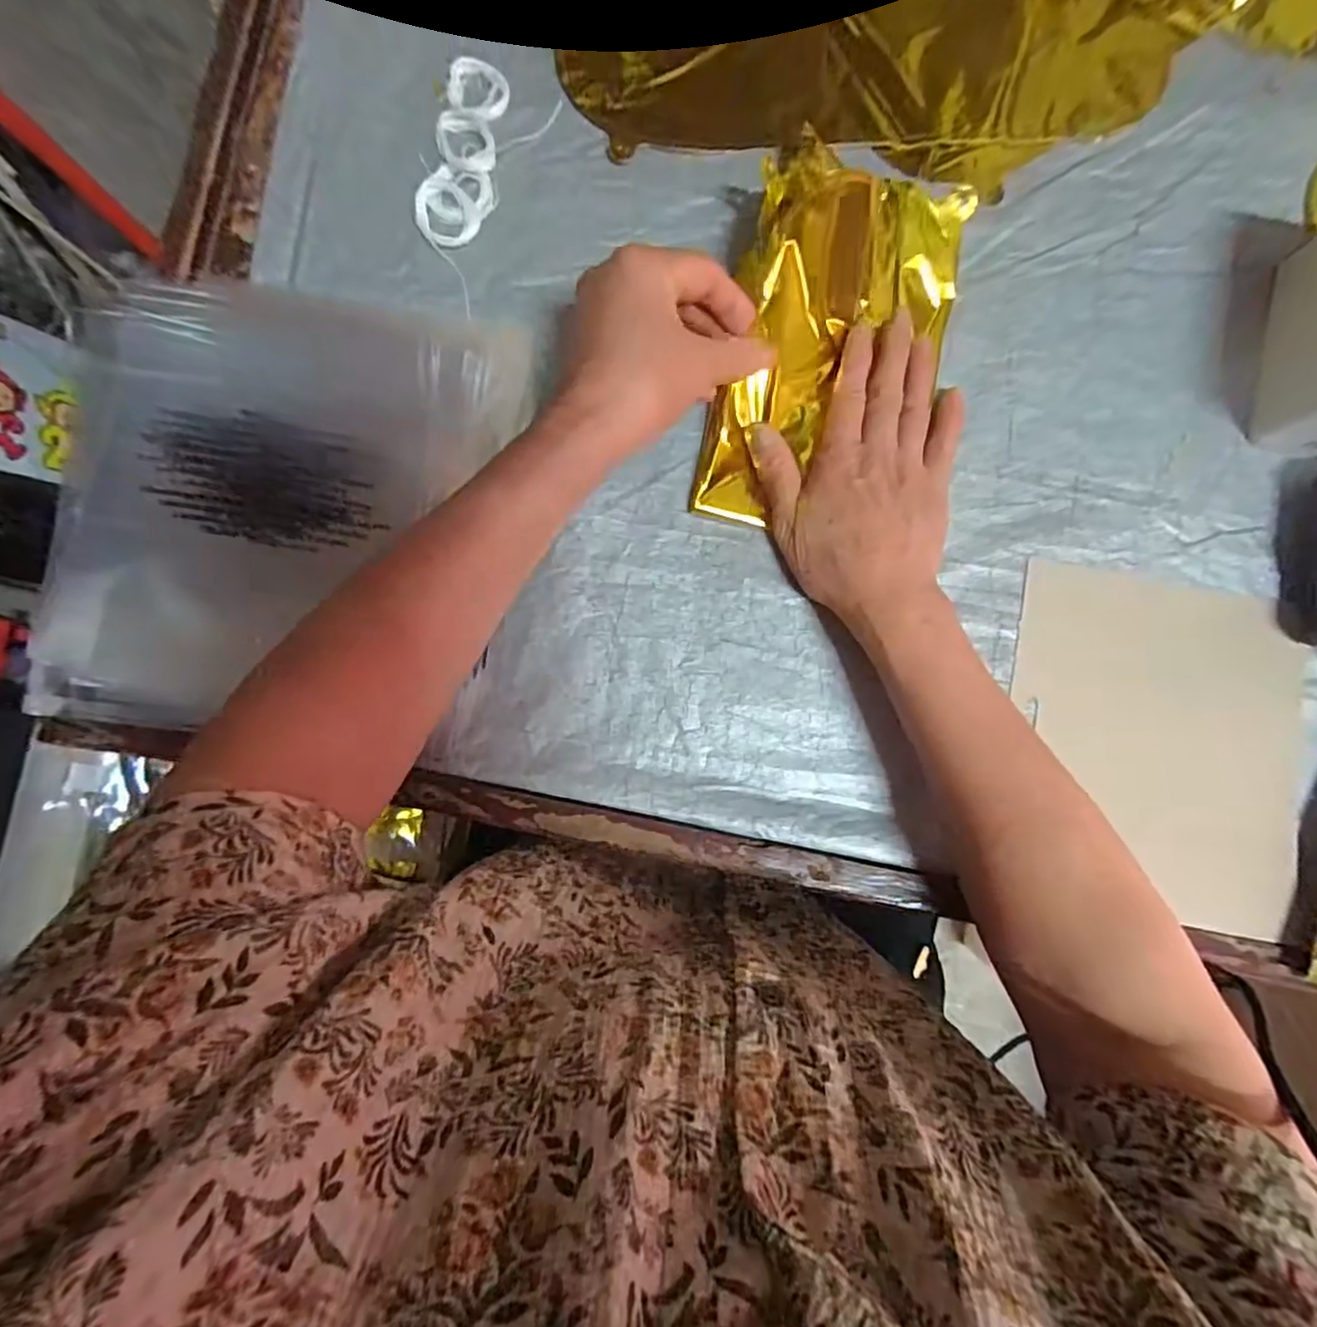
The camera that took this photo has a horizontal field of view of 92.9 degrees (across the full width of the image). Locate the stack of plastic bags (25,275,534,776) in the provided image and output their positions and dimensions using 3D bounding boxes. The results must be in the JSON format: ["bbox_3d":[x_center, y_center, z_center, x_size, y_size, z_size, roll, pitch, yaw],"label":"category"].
[{"bbox_3d":[-0.213,-0.088,0.361,0.245,0.030,0.260,8,89,0],"label":"stack of plastic bags"}]

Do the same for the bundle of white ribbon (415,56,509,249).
[{"bbox_3d":[-0.118,-0.315,0.390,0.044,0.013,0.118,13,85,4],"label":"bundle of white ribbon"}]

